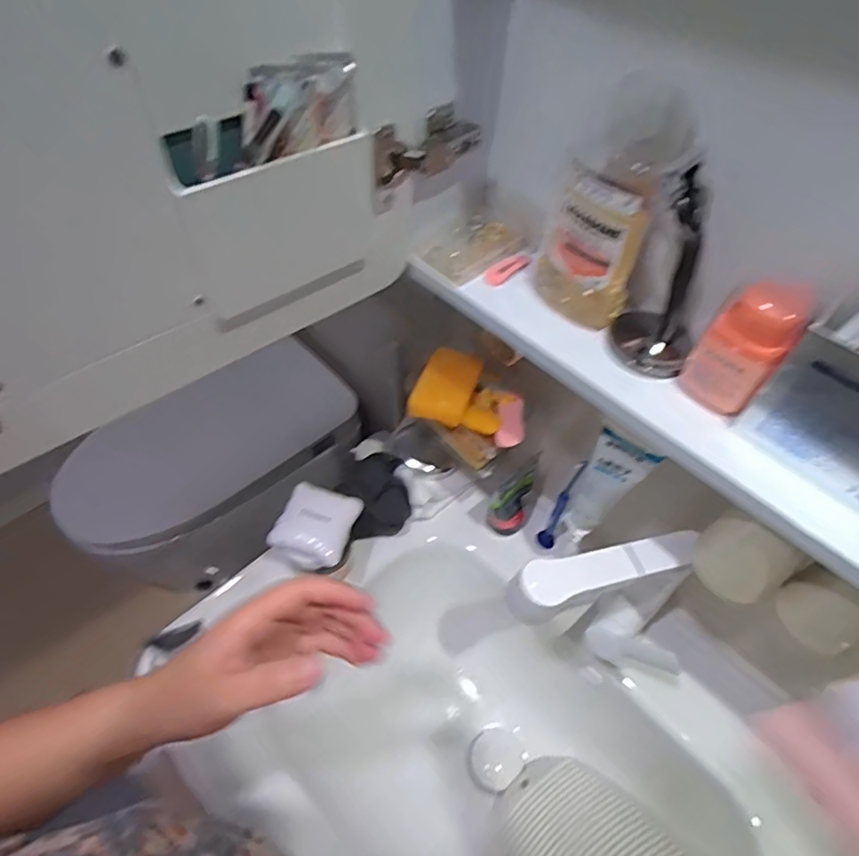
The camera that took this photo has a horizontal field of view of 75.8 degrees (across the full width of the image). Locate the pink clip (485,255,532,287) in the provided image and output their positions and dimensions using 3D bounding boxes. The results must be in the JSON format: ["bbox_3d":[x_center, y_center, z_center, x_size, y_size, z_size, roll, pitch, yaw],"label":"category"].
[{"bbox_3d":[0.070,-0.139,0.485,0.051,0.008,0.016,-31,61,-24],"label":"pink clip"}]

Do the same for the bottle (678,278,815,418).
[{"bbox_3d":[0.219,-0.058,0.383,0.053,0.086,0.051,-37,64,-27],"label":"bottle"}]

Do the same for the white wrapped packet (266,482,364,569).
[{"bbox_3d":[-0.125,0.108,0.608,0.078,0.037,0.082,21,54,11],"label":"white wrapped packet"}]

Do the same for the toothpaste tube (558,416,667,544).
[{"bbox_3d":[0.161,0.058,0.514,0.050,0.151,0.027,34,58,20],"label":"toothpaste tube"}]

